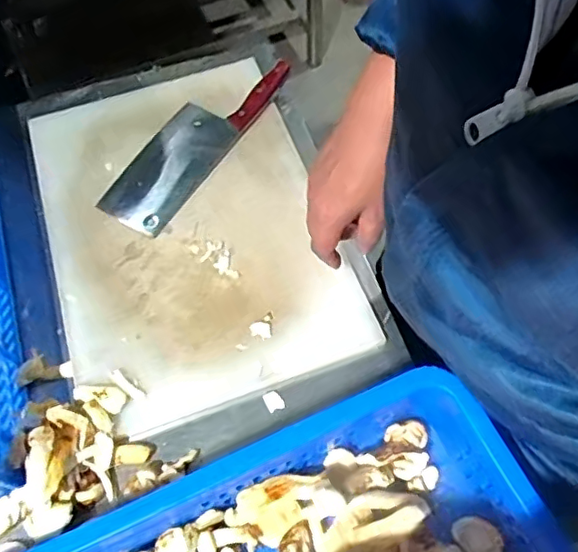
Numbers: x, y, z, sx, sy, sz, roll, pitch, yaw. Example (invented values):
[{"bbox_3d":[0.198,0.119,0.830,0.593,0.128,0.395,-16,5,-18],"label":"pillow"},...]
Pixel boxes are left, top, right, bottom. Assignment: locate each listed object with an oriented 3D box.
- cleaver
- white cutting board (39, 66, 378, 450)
[{"bbox_3d":[-0.123,-0.181,0.717,0.097,0.024,0.279,30,68,17],"label":"cleaver"},{"bbox_3d":[-0.126,-0.075,0.671,0.307,0.015,0.444,-19,63,-7],"label":"white cutting board"}]

